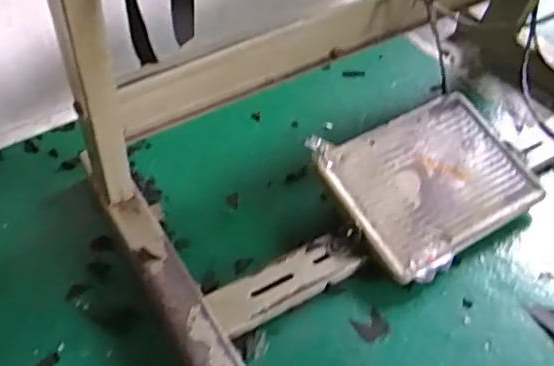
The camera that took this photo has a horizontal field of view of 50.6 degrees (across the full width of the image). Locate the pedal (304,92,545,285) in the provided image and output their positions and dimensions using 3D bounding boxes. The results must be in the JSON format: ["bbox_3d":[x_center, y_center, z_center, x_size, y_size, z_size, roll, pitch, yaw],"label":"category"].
[{"bbox_3d":[0.215,-0.003,0.838,0.285,0.077,0.227,-26,54,-22],"label":"pedal"}]

